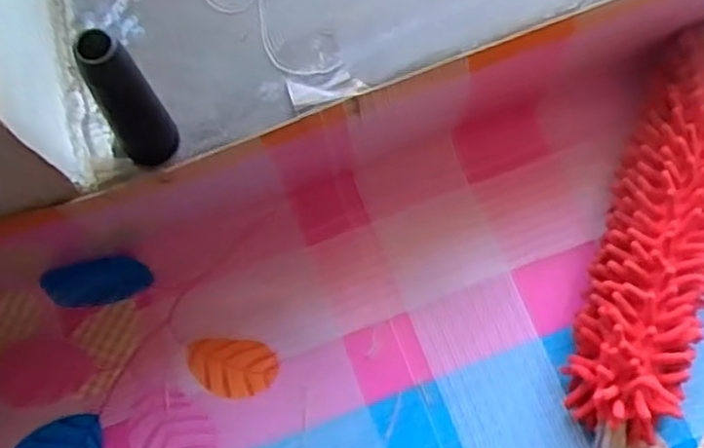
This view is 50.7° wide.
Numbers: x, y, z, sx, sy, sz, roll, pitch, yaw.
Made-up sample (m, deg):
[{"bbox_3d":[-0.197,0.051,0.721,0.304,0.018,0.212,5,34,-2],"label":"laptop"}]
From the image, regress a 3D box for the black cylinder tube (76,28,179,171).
[{"bbox_3d":[-0.130,-0.069,0.433,0.033,0.127,0.030,0,72,1],"label":"black cylinder tube"}]

